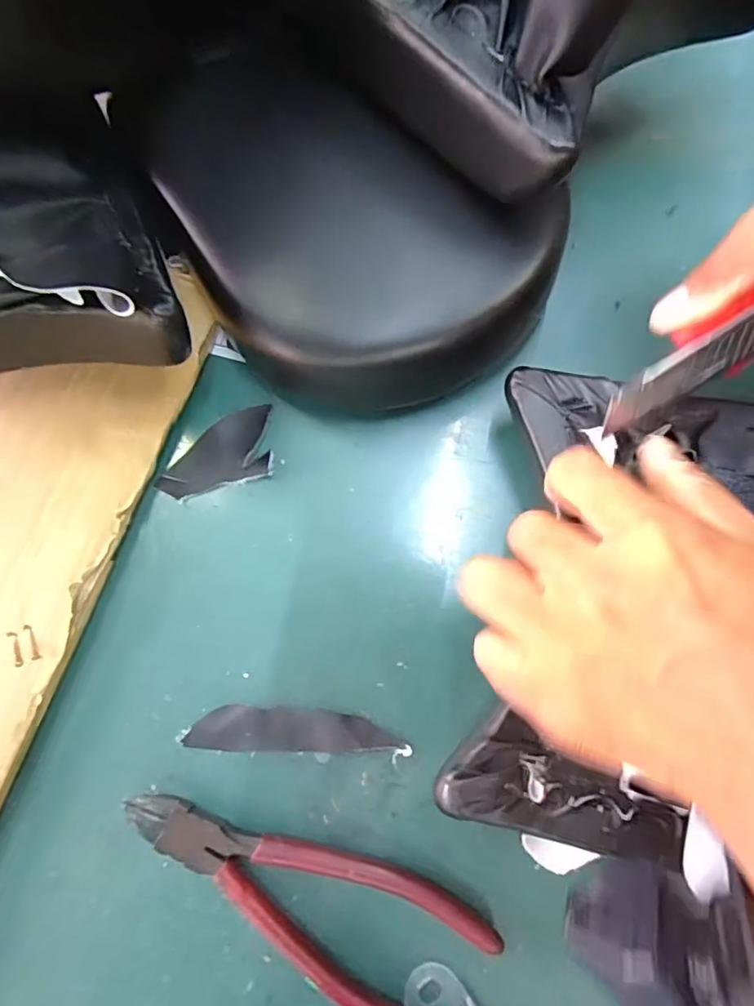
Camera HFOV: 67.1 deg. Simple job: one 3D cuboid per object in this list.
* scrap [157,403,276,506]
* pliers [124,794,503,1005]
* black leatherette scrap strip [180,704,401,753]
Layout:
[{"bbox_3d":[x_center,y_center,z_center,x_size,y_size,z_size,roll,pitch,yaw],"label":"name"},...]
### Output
[{"bbox_3d":[-0.079,-0.024,0.278,0.059,0.004,0.035,-17,80,-4],"label":"scrap"},{"bbox_3d":[-0.032,0.158,0.230,0.152,0.016,0.050,24,80,3],"label":"pliers"},{"bbox_3d":[-0.038,0.099,0.248,0.089,0.004,0.018,1,79,-1],"label":"black leatherette scrap strip"}]

